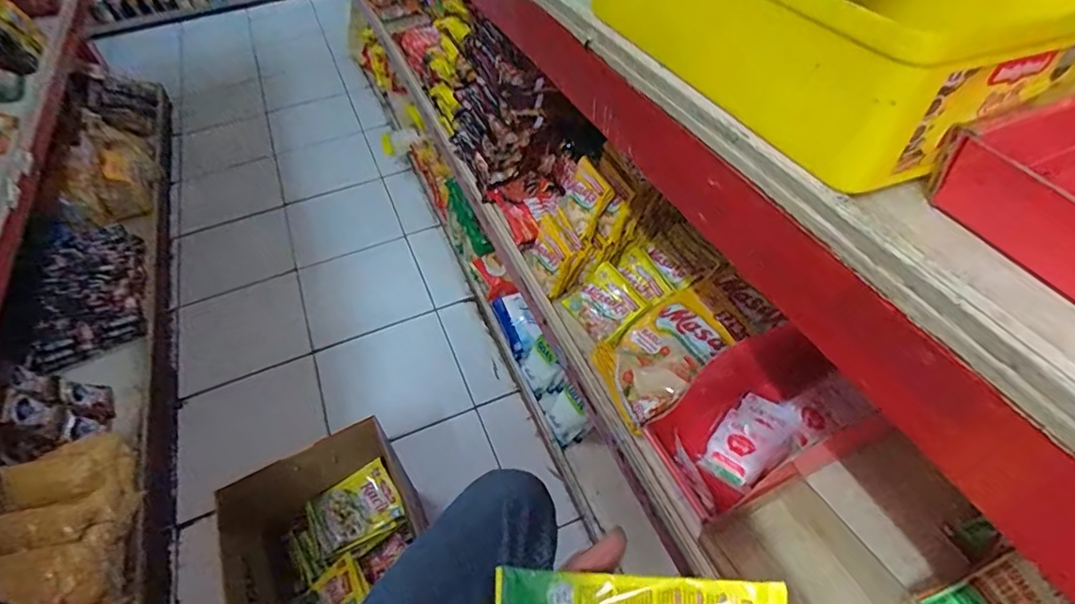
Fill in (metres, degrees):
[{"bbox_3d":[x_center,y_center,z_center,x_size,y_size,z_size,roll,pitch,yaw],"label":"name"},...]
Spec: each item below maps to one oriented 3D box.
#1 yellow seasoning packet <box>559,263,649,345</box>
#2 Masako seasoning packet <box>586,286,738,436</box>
[{"bbox_3d":[0.082,0.000,0.685,0.081,0.021,0.084,-36,59,-5],"label":"yellow seasoning packet"},{"bbox_3d":[0.142,0.060,0.623,0.143,0.017,0.120,-31,46,3],"label":"Masako seasoning packet"}]

